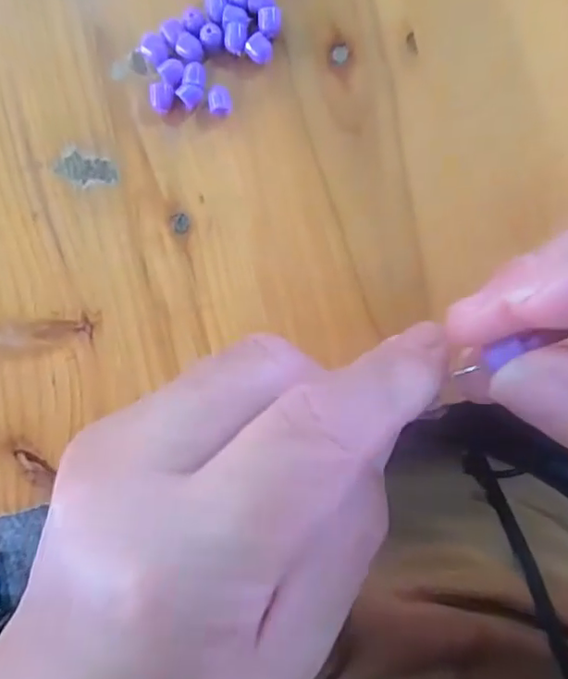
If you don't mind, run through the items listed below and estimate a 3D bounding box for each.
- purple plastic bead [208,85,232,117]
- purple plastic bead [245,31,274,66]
[{"bbox_3d":[-0.023,-0.087,0.203,0.008,0.007,0.009,-1,90,5],"label":"purple plastic bead"},{"bbox_3d":[-0.009,-0.104,0.202,0.009,0.007,0.010,-18,89,5],"label":"purple plastic bead"}]

